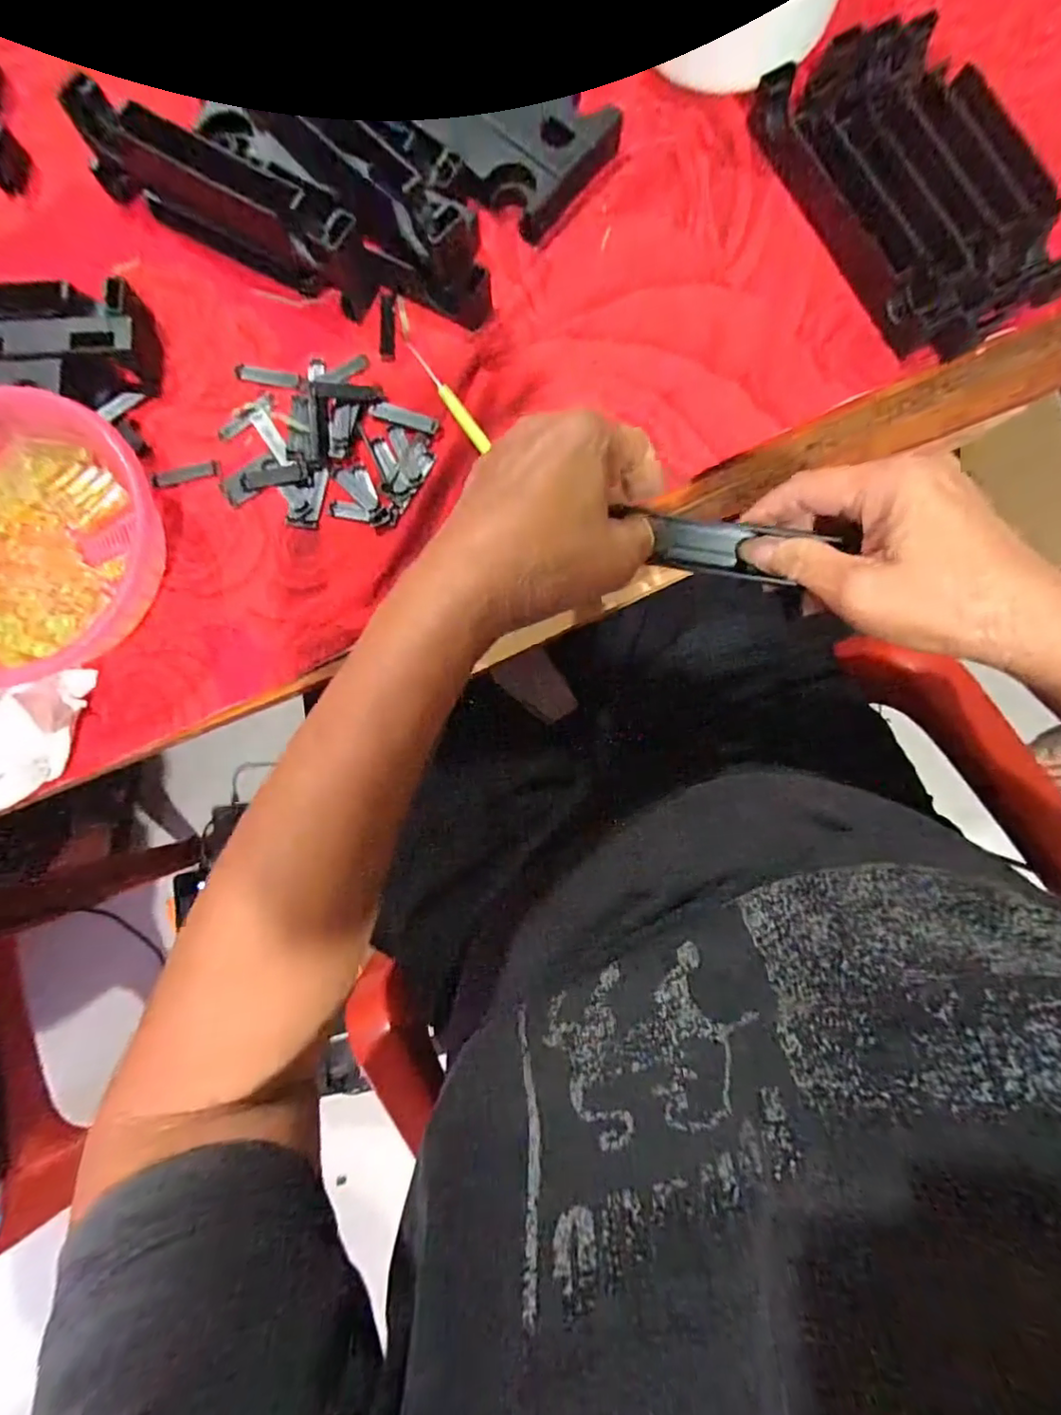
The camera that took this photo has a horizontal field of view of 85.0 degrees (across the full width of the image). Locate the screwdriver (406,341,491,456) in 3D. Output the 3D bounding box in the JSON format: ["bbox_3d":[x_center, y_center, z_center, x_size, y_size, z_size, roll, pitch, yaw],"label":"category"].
[{"bbox_3d":[-0.054,-0.202,0.376,0.008,0.006,0.094,-34,86,-3],"label":"screwdriver"}]

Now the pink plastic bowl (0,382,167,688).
[{"bbox_3d":[-0.309,-0.105,0.348,0.162,0.042,0.165,0,85,0],"label":"pink plastic bowl"}]

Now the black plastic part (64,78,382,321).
[{"bbox_3d":[-0.194,-0.322,0.366,0.199,0.054,0.036,28,86,2],"label":"black plastic part"}]

